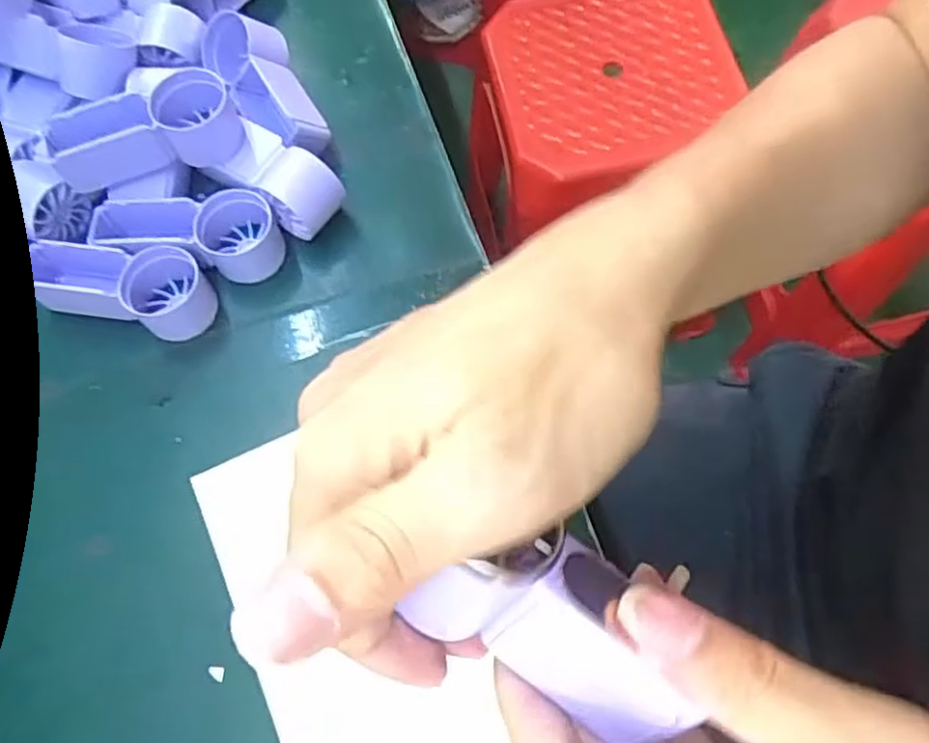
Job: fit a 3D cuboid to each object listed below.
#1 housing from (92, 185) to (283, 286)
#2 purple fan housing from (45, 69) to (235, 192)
[{"bbox_3d":[-0.147,-0.074,0.386,0.095,0.032,0.039,5,68,4],"label":"housing"},{"bbox_3d":[-0.165,-0.124,0.378,0.090,0.031,0.035,-16,68,-2],"label":"purple fan housing"}]

